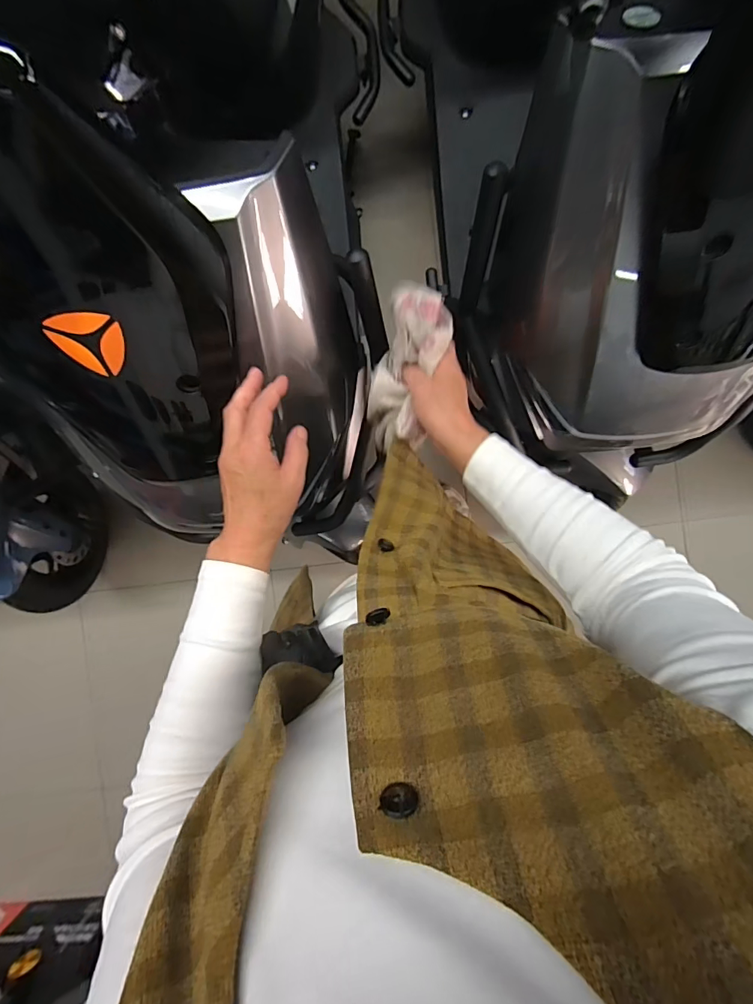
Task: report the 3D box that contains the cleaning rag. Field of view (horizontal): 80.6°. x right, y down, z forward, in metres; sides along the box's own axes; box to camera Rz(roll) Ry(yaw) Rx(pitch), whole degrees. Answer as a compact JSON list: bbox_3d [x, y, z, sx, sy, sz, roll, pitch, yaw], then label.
[{"bbox_3d":[0.033,-0.136,0.479,0.066,0.050,0.173,16,110,3],"label":"cleaning rag"}]

